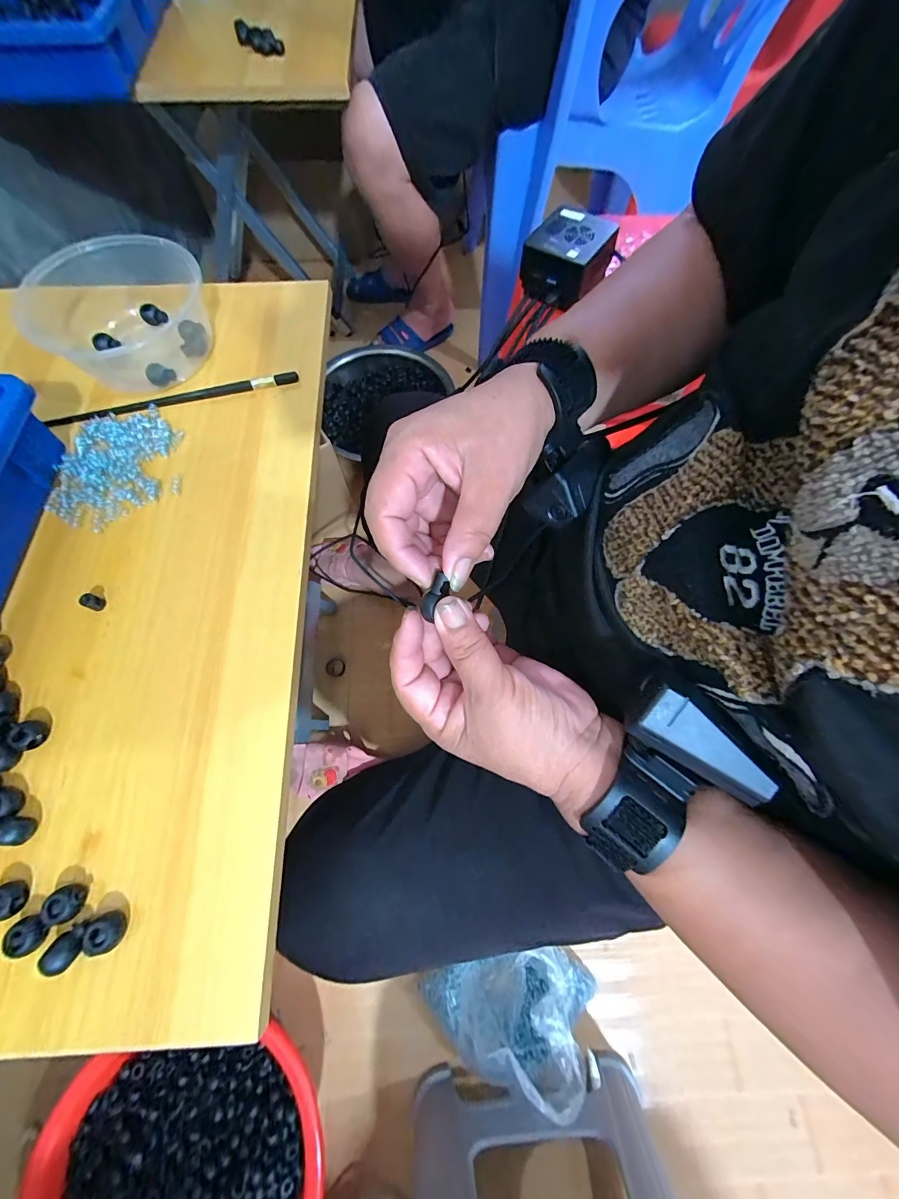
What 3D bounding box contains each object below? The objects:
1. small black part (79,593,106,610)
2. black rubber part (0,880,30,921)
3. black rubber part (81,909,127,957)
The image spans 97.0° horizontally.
[{"bbox_3d":[-0.246,0.002,0.274,0.008,0.012,0.010,23,71,9],"label":"small black part"},{"bbox_3d":[-0.240,0.163,0.216,0.014,0.012,0.017,-6,69,-2],"label":"black rubber part"},{"bbox_3d":[-0.184,0.177,0.212,0.017,0.011,0.017,-16,70,-6],"label":"black rubber part"}]

